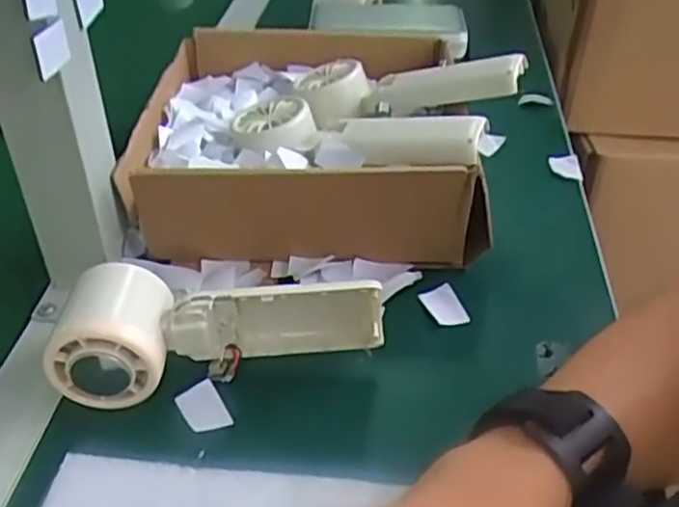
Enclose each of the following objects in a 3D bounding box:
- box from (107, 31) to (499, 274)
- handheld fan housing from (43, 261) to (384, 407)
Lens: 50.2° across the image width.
[{"bbox_3d":[-0.017,-0.083,0.505,0.223,0.070,0.223,1,39,2],"label":"box"},{"bbox_3d":[-0.061,0.035,0.374,0.162,0.049,0.050,-6,40,-7],"label":"handheld fan housing"}]

